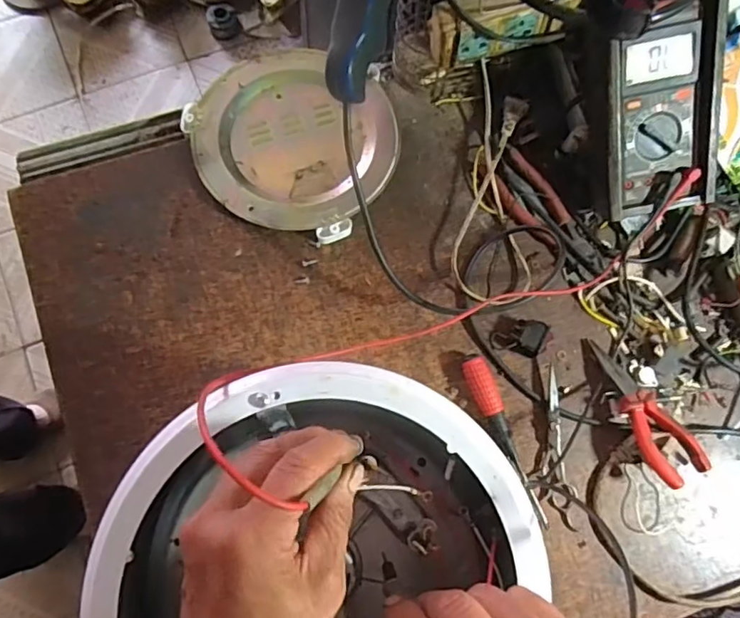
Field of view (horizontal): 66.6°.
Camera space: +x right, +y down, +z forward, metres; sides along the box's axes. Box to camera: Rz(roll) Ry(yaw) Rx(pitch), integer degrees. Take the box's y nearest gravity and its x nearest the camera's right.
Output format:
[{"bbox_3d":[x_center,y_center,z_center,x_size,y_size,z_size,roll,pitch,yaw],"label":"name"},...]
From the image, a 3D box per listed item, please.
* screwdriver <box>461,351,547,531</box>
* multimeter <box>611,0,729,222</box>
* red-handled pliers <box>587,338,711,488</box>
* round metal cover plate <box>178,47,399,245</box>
[{"bbox_3d":[0.122,0.119,0.511,0.024,0.021,0.161,-19,78,-6],"label":"screwdriver"},{"bbox_3d":[0.266,-0.183,0.509,0.098,0.031,0.187,-9,112,7],"label":"multimeter"},{"bbox_3d":[0.252,0.089,0.518,0.048,0.033,0.137,-22,78,-6],"label":"red-handled pliers"},{"bbox_3d":[-0.073,-0.175,0.572,0.199,0.027,0.198,0,77,-1],"label":"round metal cover plate"}]

